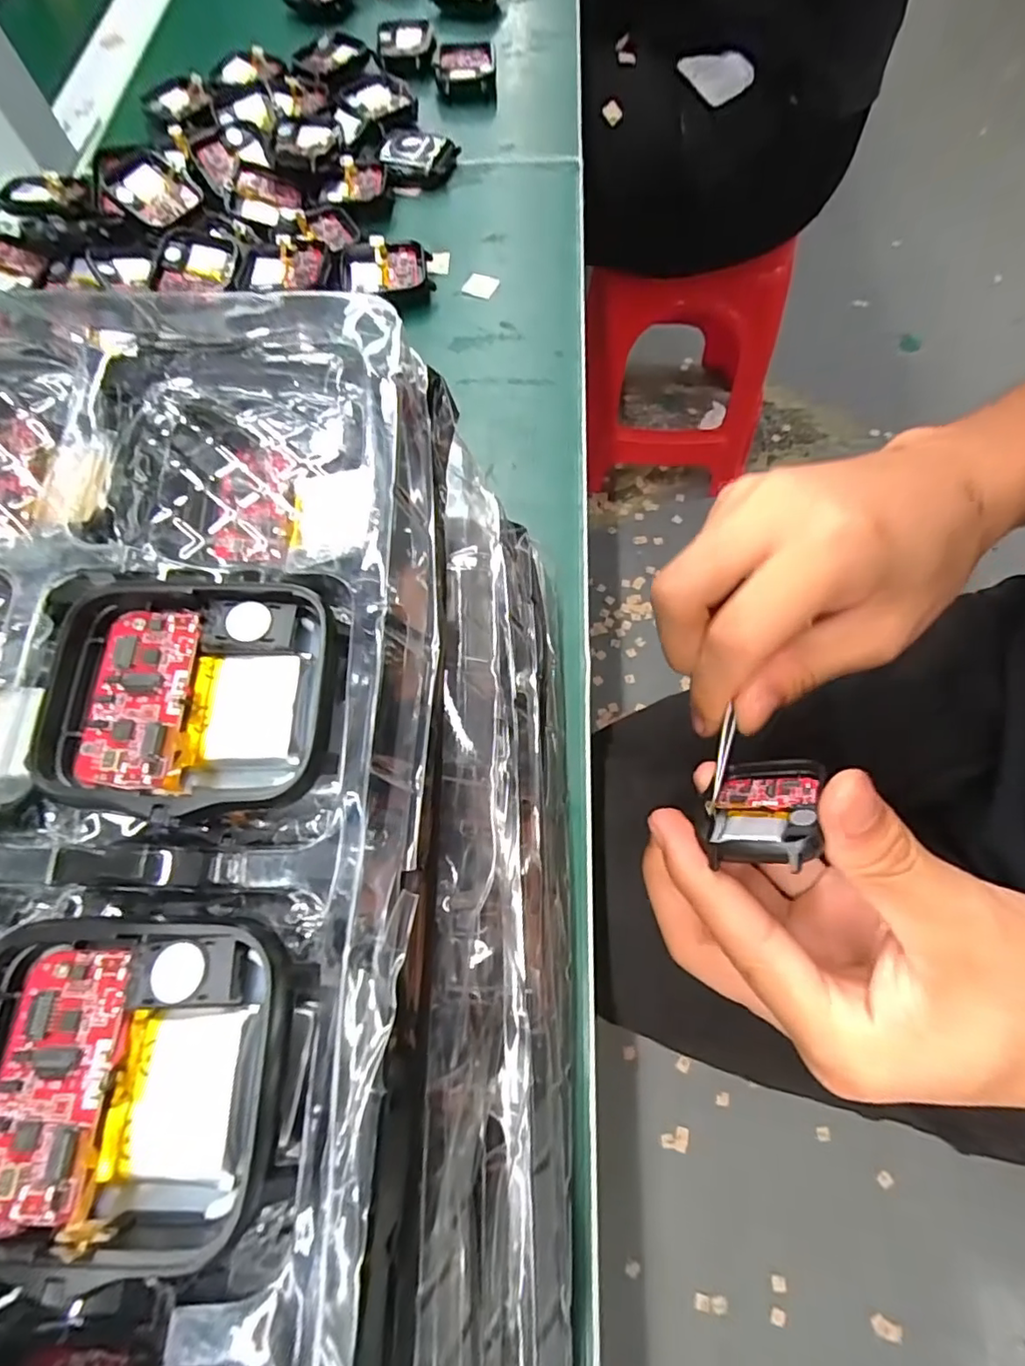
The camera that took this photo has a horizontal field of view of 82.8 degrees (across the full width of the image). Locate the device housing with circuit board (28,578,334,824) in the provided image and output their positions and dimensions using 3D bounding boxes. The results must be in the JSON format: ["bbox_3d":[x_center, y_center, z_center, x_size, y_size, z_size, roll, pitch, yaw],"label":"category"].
[{"bbox_3d":[-0.053,0.002,0.096,0.045,0.008,0.038,2,67,3],"label":"device housing with circuit board"}]

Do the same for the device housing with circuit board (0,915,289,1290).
[{"bbox_3d":[-0.053,0.051,0.075,0.046,0.006,0.037,1,66,2],"label":"device housing with circuit board"}]

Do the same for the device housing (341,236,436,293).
[{"bbox_3d":[-0.063,-0.209,0.293,0.045,0.011,0.033,-2,68,2],"label":"device housing"}]

